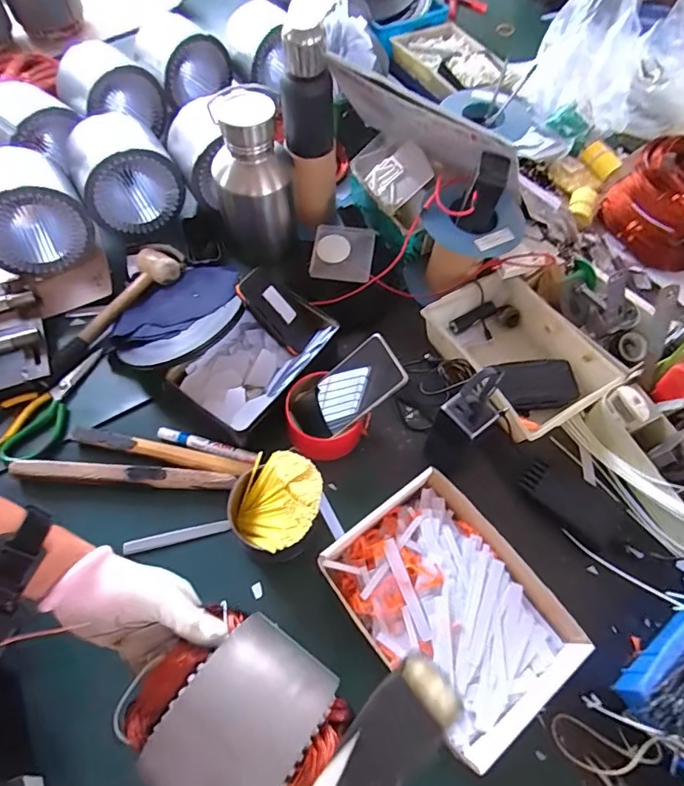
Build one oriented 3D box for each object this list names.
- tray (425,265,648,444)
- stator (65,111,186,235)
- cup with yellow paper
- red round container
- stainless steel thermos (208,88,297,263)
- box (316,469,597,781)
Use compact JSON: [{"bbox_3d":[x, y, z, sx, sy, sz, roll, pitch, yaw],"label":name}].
[{"bbox_3d":[0.254,-0.060,0.695,0.188,0.057,0.245,-26,65,-14],"label":"tray"},{"bbox_3d":[-0.357,-0.363,0.778,0.145,0.128,0.145,-26,65,-14],"label":"stator"},{"bbox_3d":[-0.076,0.132,0.556,0.107,0.098,0.101,0,62,-1],"label":"cup with yellow paper"},{"bbox_3d":[-0.026,0.040,0.642,0.107,0.077,0.099,0,62,-1],"label":"red round container"},{"bbox_3d":[-0.132,-0.309,0.710,0.115,0.235,0.087,-9,62,-6],"label":"stainless steel thermos"},{"bbox_3d":[0.120,0.235,0.523,0.179,0.075,0.248,-35,67,-18],"label":"box"}]

